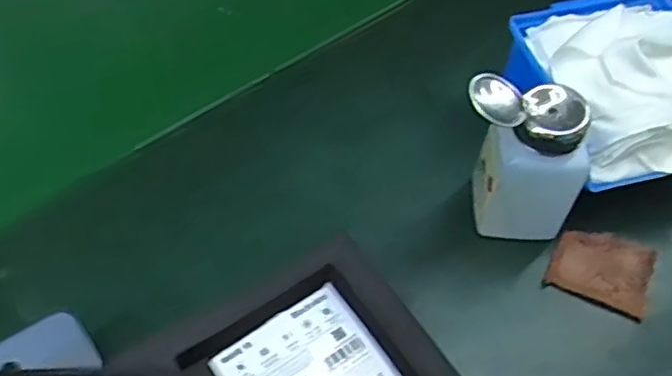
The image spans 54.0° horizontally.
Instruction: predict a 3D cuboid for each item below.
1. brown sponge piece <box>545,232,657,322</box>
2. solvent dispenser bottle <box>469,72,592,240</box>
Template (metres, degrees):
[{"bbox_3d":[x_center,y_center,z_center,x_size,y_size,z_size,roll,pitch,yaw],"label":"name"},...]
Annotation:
[{"bbox_3d":[0.166,0.050,0.412,0.058,0.011,0.046,21,57,16],"label":"brown sponge piece"},{"bbox_3d":[0.109,-0.015,0.389,0.069,0.102,0.047,7,54,6],"label":"solvent dispenser bottle"}]

